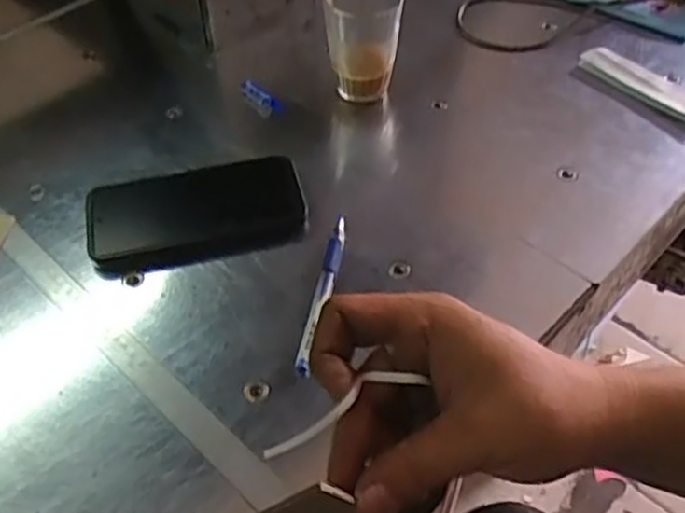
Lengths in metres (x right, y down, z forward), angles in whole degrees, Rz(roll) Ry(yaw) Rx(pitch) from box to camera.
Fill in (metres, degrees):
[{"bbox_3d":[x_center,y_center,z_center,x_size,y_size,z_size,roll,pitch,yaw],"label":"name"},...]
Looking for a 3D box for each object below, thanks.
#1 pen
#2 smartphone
[{"bbox_3d":[-0.014,0.024,0.509,0.013,0.007,0.133,10,51,8],"label":"pen"},{"bbox_3d":[-0.114,-0.036,0.562,0.163,0.015,0.087,-10,51,-8],"label":"smartphone"}]

